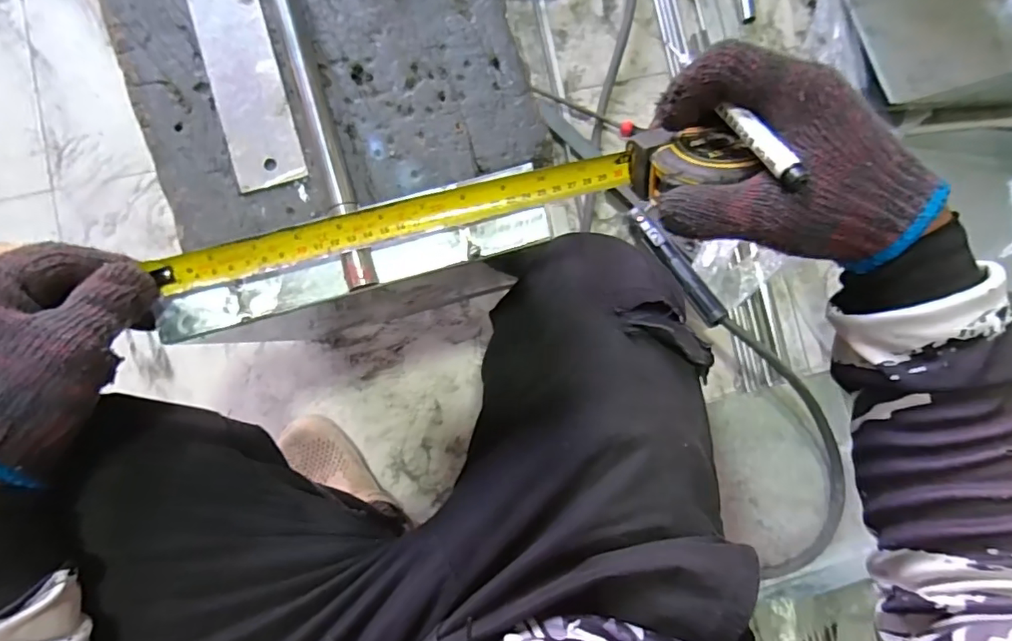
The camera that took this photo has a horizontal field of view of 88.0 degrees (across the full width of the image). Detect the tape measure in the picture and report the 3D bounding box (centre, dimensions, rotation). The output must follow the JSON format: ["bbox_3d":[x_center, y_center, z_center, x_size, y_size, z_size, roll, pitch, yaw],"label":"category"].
[{"bbox_3d":[-0.035,-0.063,0.310,0.336,0.055,0.043,-12,87,2],"label":"tape measure"}]

